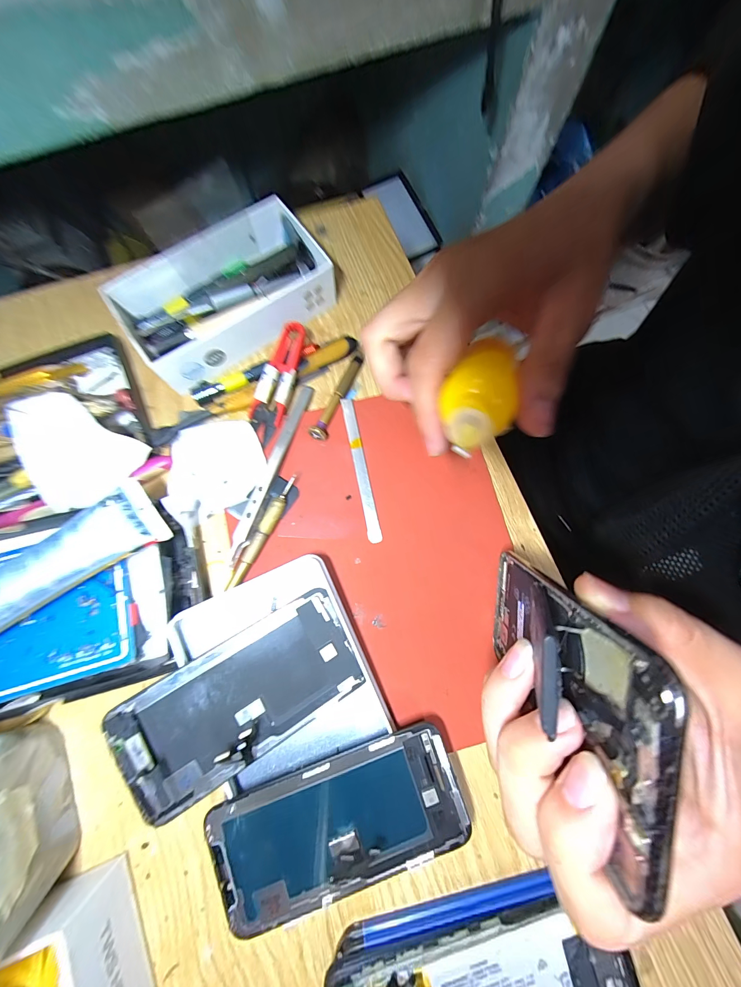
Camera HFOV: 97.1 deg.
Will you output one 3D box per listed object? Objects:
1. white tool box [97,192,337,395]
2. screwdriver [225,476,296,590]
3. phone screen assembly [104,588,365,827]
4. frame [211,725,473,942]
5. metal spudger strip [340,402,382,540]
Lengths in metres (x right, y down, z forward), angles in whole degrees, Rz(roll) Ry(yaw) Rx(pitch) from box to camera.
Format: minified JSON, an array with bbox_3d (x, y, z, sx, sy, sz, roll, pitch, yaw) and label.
[{"bbox_3d":[-0.113,-0.156,0.260,0.158,0.037,0.091,-32,80,-7],"label":"white tool box"},{"bbox_3d":[-0.073,0.027,0.228,0.010,0.012,0.085,29,79,6],"label":"screwdriver"},{"bbox_3d":[-0.075,0.119,0.193,0.133,0.005,0.066,-28,84,-14],"label":"phone screen assembly"},{"bbox_3d":[-0.018,0.187,0.185,0.138,0.005,0.067,-18,82,-4],"label":"frame"},{"bbox_3d":[-0.007,-0.020,0.244,0.009,0.004,0.112,-11,80,-3],"label":"metal spudger strip"}]

